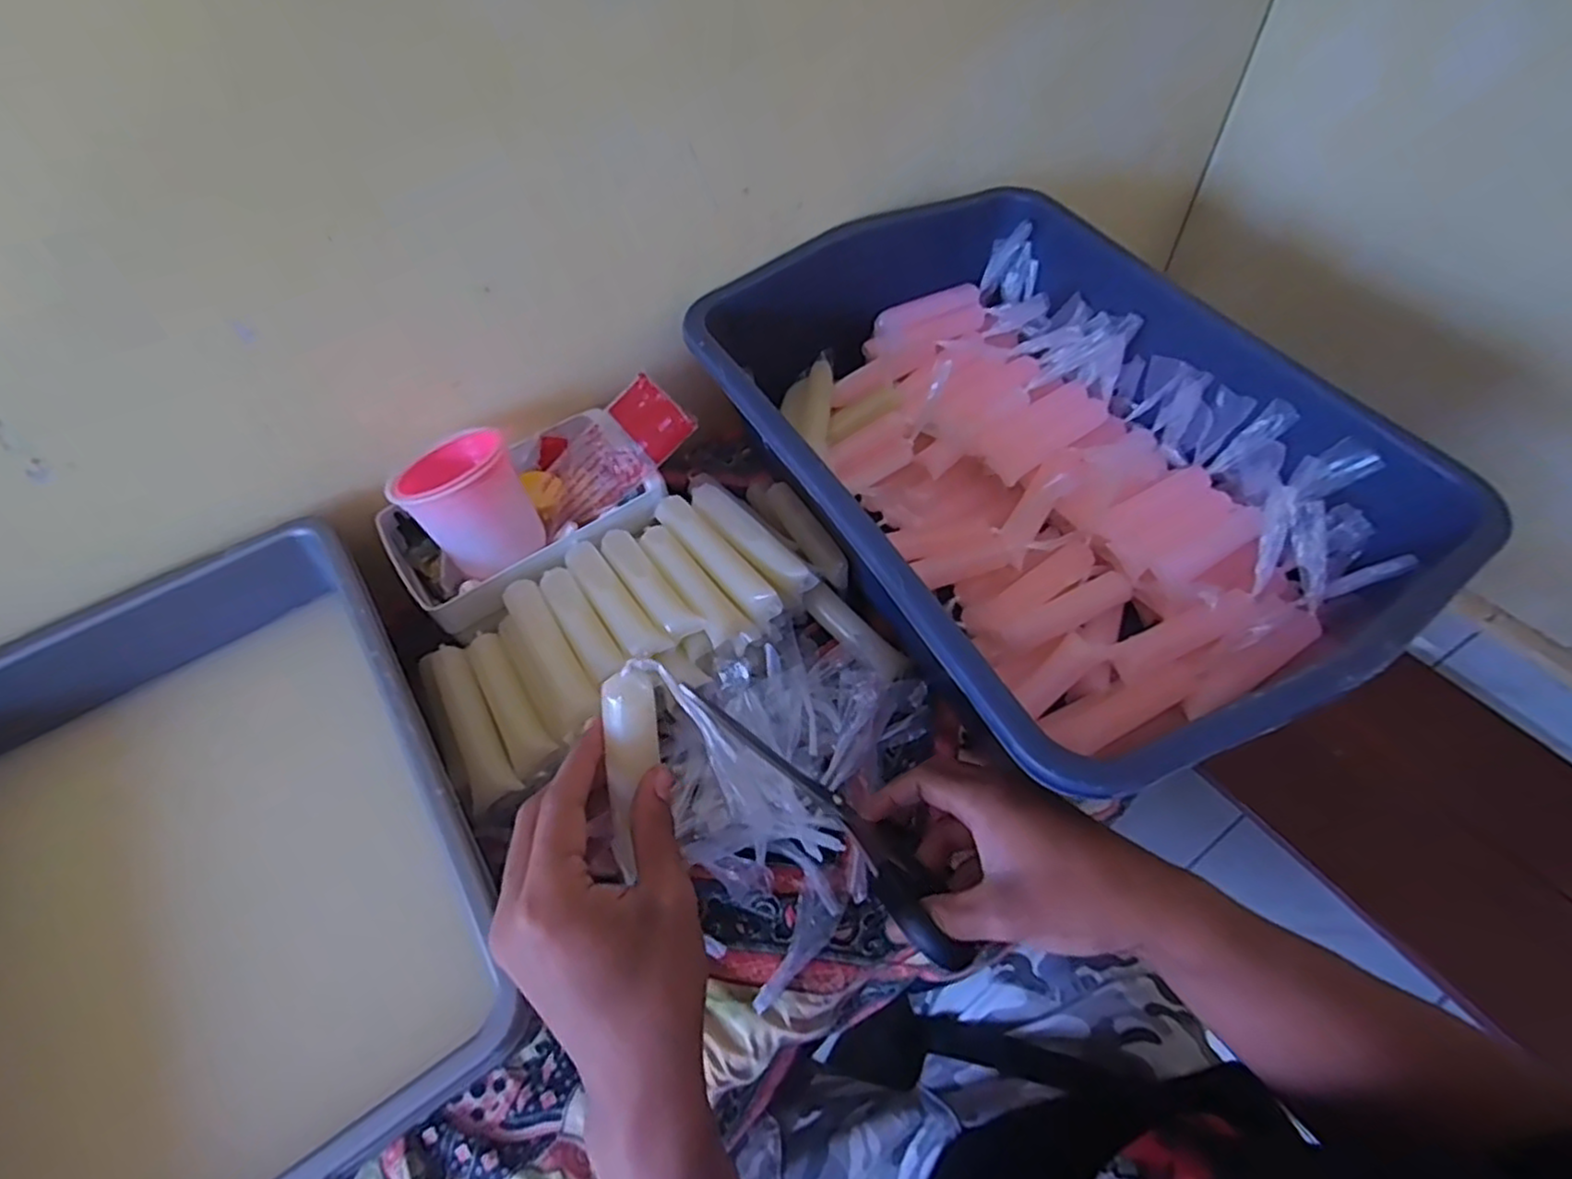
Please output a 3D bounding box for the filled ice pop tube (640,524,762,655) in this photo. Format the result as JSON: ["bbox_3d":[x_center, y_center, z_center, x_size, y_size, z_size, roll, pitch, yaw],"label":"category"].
[{"bbox_3d":[-0.066,-0.002,0.522,0.030,0.028,0.114,-35,59,-18],"label":"filled ice pop tube"}]

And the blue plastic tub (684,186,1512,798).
[{"bbox_3d":[0.179,-0.093,0.552,0.344,0.138,0.479,-27,57,-14],"label":"blue plastic tub"}]

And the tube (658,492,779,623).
[{"bbox_3d":[-0.050,-0.022,0.528,0.025,0.020,0.129,-37,60,-20],"label":"tube"}]

